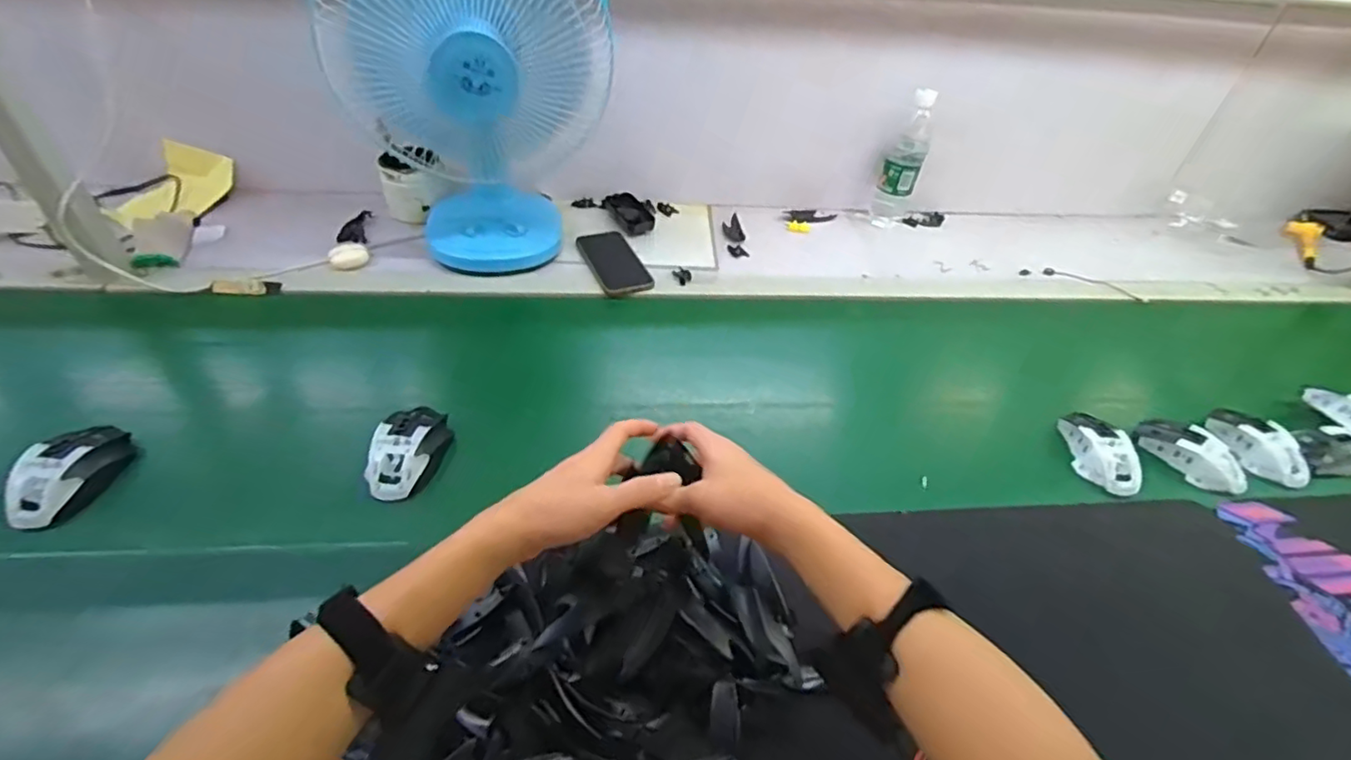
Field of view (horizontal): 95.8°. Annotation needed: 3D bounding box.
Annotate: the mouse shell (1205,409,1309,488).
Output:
[{"bbox_3d":[0.705,0.077,0.733,0.062,0.034,0.107,1,43,-6],"label":"mouse shell"}]

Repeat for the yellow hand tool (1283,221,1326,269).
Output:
[{"bbox_3d":[1.181,-0.258,1.145,0.051,0.034,0.164,29,47,23],"label":"yellow hand tool"}]

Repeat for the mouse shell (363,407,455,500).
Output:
[{"bbox_3d":[-0.281,0.072,0.648,0.065,0.038,0.112,15,43,9],"label":"mouse shell"}]

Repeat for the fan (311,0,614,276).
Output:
[{"bbox_3d":[-0.267,-0.375,0.807,0.305,0.438,0.227,-15,47,-22],"label":"fan"}]

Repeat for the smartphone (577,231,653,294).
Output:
[{"bbox_3d":[-0.094,-0.182,0.945,0.076,0.013,0.169,-16,47,-22],"label":"smartphone"}]

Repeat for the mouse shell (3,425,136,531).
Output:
[{"bbox_3d":[-0.595,0.088,0.600,0.069,0.043,0.113,13,43,7],"label":"mouse shell"}]

